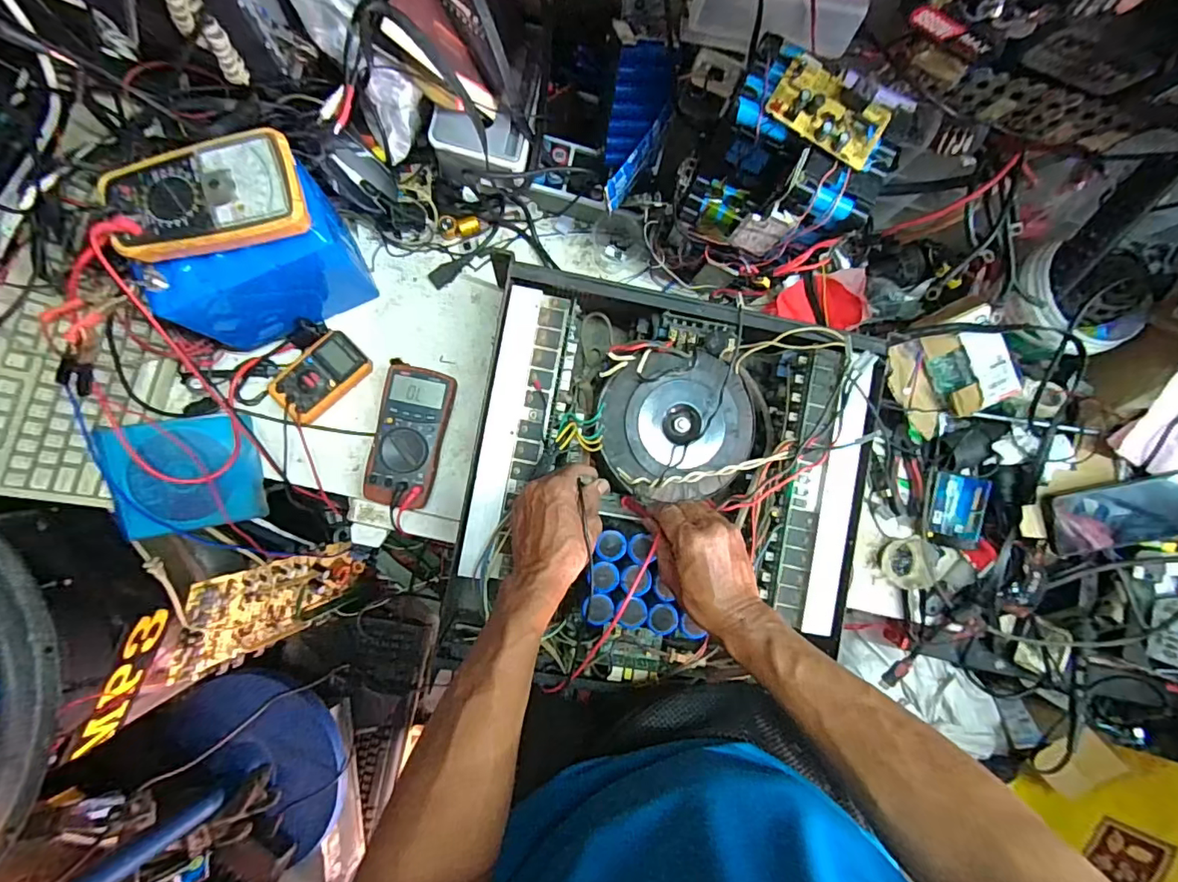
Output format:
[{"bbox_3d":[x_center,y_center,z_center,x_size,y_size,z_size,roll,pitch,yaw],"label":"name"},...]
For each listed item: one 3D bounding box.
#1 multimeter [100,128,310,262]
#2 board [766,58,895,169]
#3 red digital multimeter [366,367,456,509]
[{"bbox_3d":[-0.340,-0.219,0.476,0.156,0.031,0.091,-17,88,-5],"label":"multimeter"},{"bbox_3d":[0.200,-0.272,0.435,0.094,0.017,0.058,31,85,-2],"label":"board"},{"bbox_3d":[-0.220,-0.006,0.660,0.080,0.037,0.167,12,86,-4],"label":"red digital multimeter"}]

